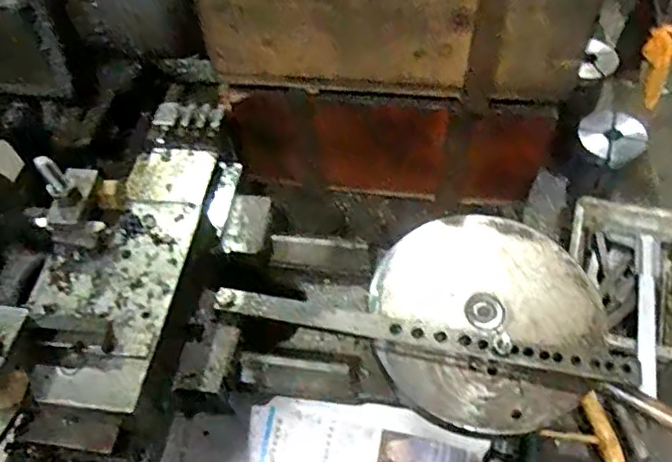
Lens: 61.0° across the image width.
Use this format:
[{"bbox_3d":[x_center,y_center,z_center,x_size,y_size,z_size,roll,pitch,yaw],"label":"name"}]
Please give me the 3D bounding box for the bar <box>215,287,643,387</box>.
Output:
[{"bbox_3d":[0.064,0.080,0.452,0.328,0.012,0.022,9,57,10],"label":"bar"}]

